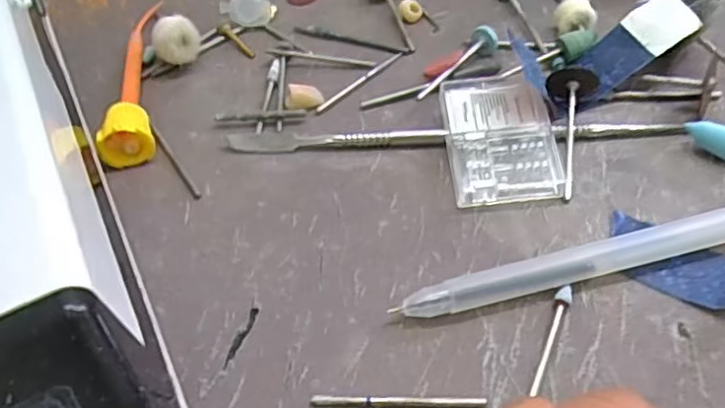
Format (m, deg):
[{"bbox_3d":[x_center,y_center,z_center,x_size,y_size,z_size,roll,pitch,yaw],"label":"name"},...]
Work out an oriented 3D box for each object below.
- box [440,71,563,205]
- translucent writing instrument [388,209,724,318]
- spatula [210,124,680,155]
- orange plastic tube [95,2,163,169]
[{"bbox_3d":[0.044,-0.022,0.211,0.034,0.011,0.046,-5,52,1],"label":"box"},{"bbox_3d":[0.071,0.014,0.182,0.123,0.009,0.012,-13,52,-5],"label":"translucent writing instrument"},{"bbox_3d":[0.029,-0.023,0.216,0.152,0.005,0.008,-1,52,4],"label":"spatula"},{"bbox_3d":[-0.086,-0.050,0.240,0.018,0.014,0.085,-10,52,-3],"label":"orange plastic tube"}]

